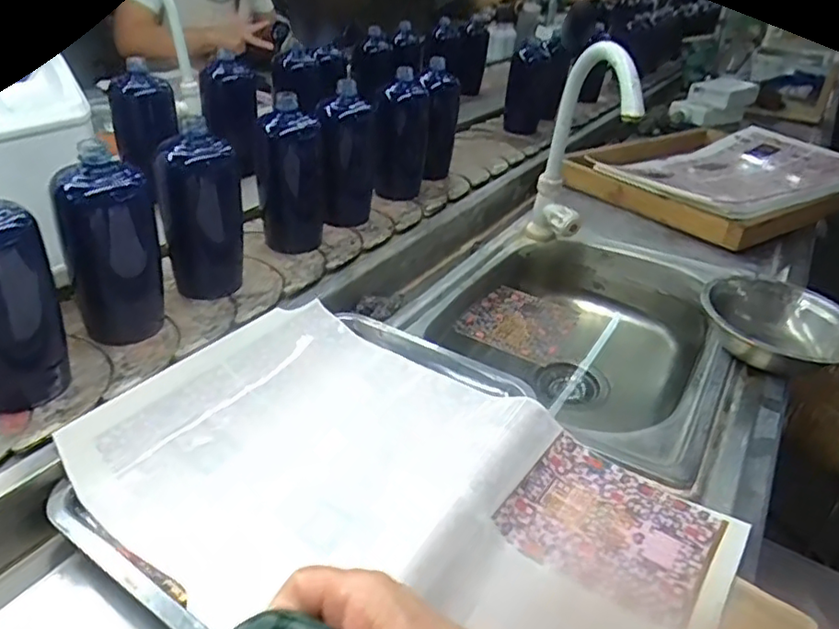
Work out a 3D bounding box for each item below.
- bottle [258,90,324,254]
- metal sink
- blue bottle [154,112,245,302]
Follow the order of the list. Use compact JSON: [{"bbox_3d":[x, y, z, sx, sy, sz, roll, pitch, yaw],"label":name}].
[{"bbox_3d":[-0.163,-0.171,0.789,0.082,0.166,0.070,0,34,-8],"label":"bottle"},{"bbox_3d":[0.210,0.015,0.800,0.346,0.134,0.496,24,38,25],"label":"metal sink"},{"bbox_3d":[-0.237,-0.109,0.671,0.057,0.170,0.070,23,38,24],"label":"blue bottle"}]

